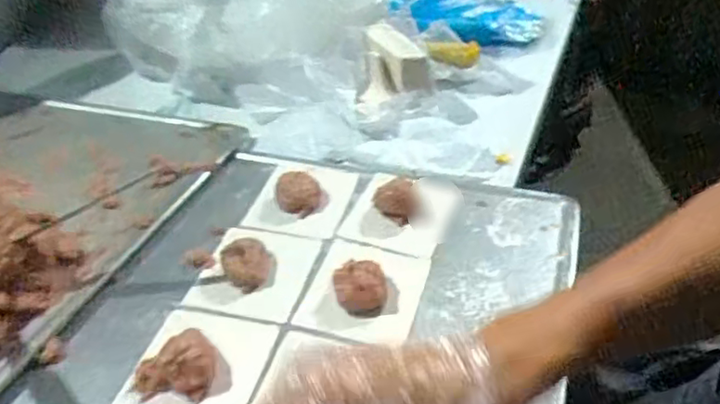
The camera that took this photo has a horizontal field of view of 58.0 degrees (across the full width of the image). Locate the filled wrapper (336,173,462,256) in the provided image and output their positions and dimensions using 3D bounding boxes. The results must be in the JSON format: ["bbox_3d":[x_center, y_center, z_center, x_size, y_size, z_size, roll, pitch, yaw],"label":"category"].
[{"bbox_3d":[0.033,0.000,0.499,0.080,0.018,0.084,9,37,14],"label":"filled wrapper"}]

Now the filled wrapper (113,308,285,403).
[{"bbox_3d":[-0.097,0.092,0.379,0.075,0.027,0.087,7,37,13],"label":"filled wrapper"}]

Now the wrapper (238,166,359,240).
[{"bbox_3d":[-0.048,-0.010,0.521,0.075,0.025,0.087,7,37,12],"label":"wrapper"}]

